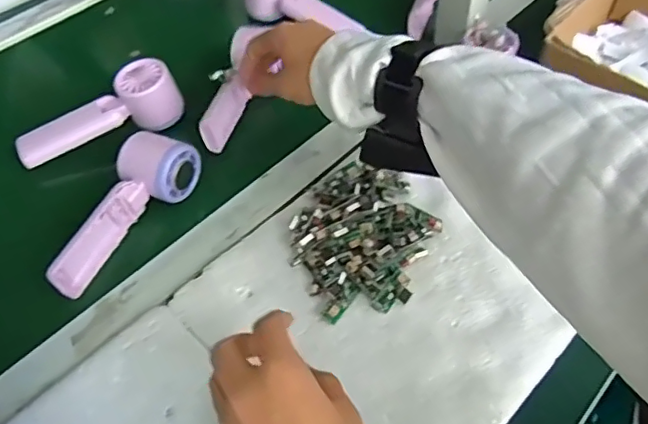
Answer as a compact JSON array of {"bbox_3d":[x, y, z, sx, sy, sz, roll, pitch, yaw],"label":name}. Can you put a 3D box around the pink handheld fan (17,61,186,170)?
[{"bbox_3d":[-0.228,-0.101,0.565,0.164,0.051,0.045,-25,55,-16],"label":"pink handheld fan"}]

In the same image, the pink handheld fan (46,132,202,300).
[{"bbox_3d":[-0.188,-0.007,0.506,0.058,0.055,0.165,31,59,23],"label":"pink handheld fan"}]

